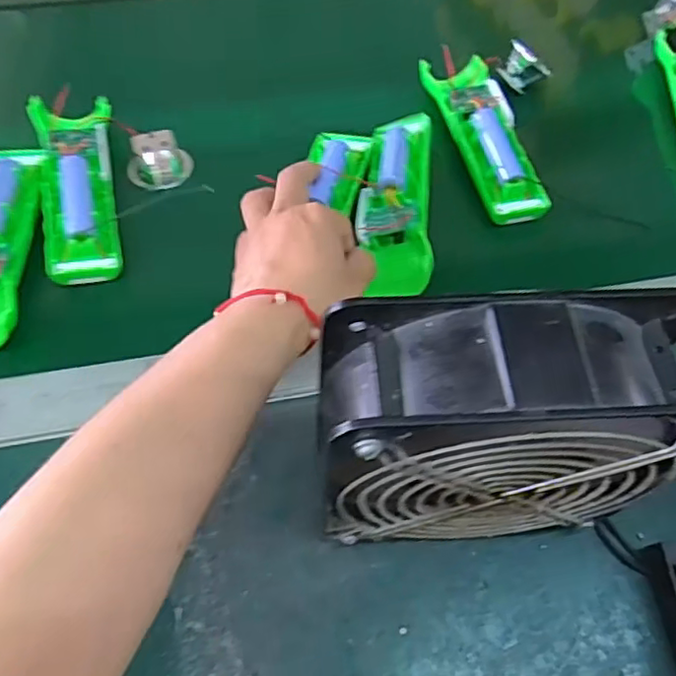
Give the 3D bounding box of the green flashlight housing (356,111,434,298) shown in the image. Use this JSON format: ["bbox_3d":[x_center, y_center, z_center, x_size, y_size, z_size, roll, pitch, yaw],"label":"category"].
[{"bbox_3d":[0.040,-0.102,0.430,0.047,0.020,0.170,5,59,1],"label":"green flashlight housing"}]

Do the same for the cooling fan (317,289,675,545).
[{"bbox_3d":[0.065,0.046,0.283,0.153,0.150,0.064,-4,59,-4],"label":"cooling fan"}]

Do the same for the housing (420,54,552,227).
[{"bbox_3d":[0.111,-0.159,0.485,0.056,0.021,0.166,-8,60,-7],"label":"housing"}]

